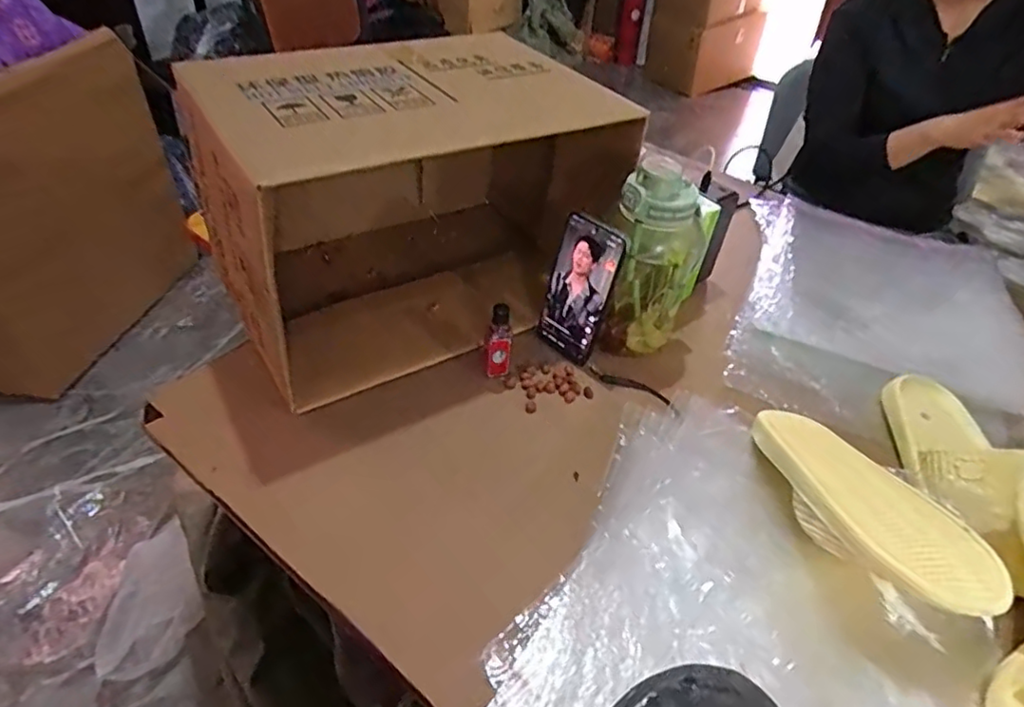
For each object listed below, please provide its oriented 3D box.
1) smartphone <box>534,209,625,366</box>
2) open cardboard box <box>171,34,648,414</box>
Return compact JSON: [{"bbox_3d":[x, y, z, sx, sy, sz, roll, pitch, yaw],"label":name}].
[{"bbox_3d":[0.069,-0.067,0.654,0.070,0.159,0.012,35,38,27],"label":"smartphone"},{"bbox_3d":[-0.121,-0.166,0.673,0.370,0.263,0.283,-20,47,-25],"label":"open cardboard box"}]

